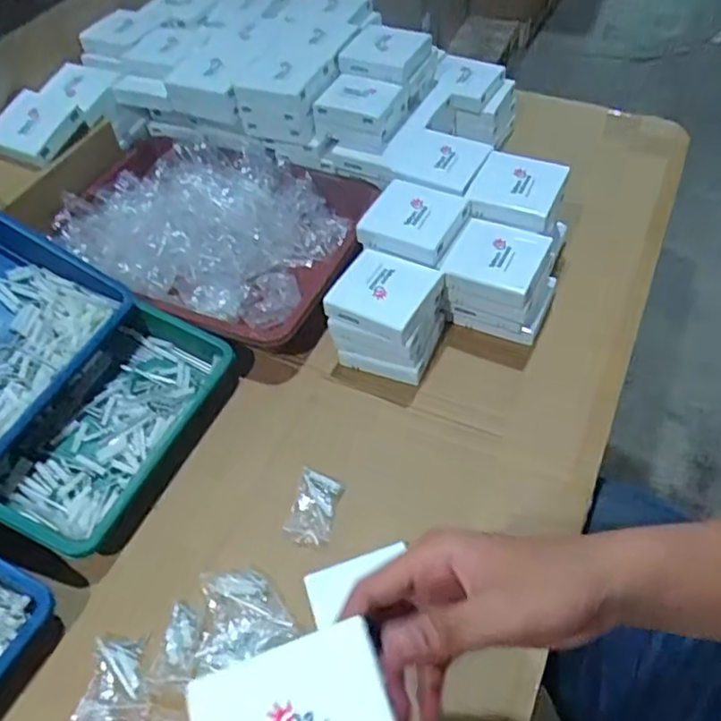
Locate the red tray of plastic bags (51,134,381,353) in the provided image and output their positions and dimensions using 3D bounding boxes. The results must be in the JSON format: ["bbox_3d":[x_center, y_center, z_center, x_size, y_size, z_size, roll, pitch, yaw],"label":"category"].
[{"bbox_3d":[-0.164,-0.142,0.722,0.359,0.077,0.243,17,54,17],"label":"red tray of plastic bags"}]

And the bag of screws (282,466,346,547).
[{"bbox_3d":[-0.040,0.125,0.537,0.039,0.010,0.063,12,53,14],"label":"bag of screws"}]

